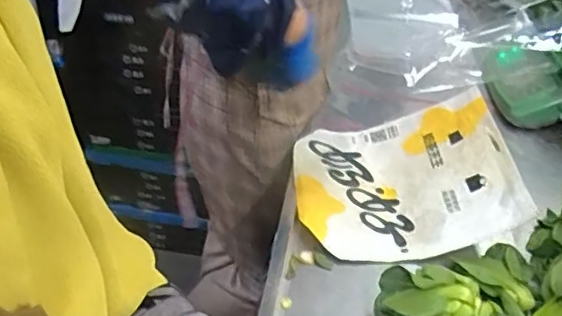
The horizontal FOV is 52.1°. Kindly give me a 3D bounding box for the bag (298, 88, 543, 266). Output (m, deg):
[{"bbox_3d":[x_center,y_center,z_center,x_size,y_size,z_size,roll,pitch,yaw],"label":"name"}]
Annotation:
[{"bbox_3d":[0.169,0.008,0.818,0.289,0.086,0.268,-2,39,-6],"label":"bag"}]

